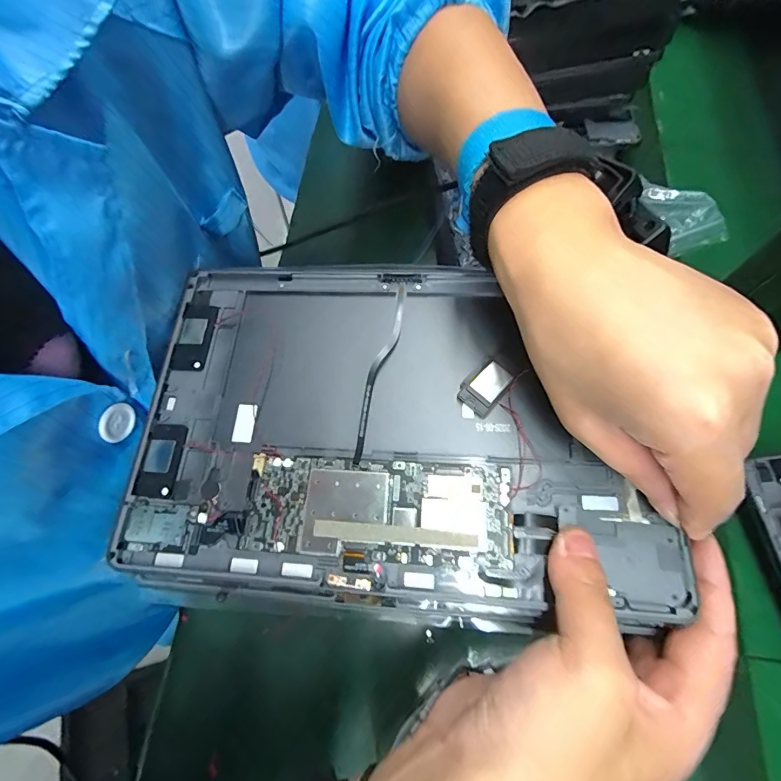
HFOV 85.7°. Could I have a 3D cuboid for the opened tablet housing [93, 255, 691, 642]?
[{"bbox_3d":[-0.002,0.016,0.215,0.242,0.019,0.175,3,67,7],"label":"opened tablet housing"}]

